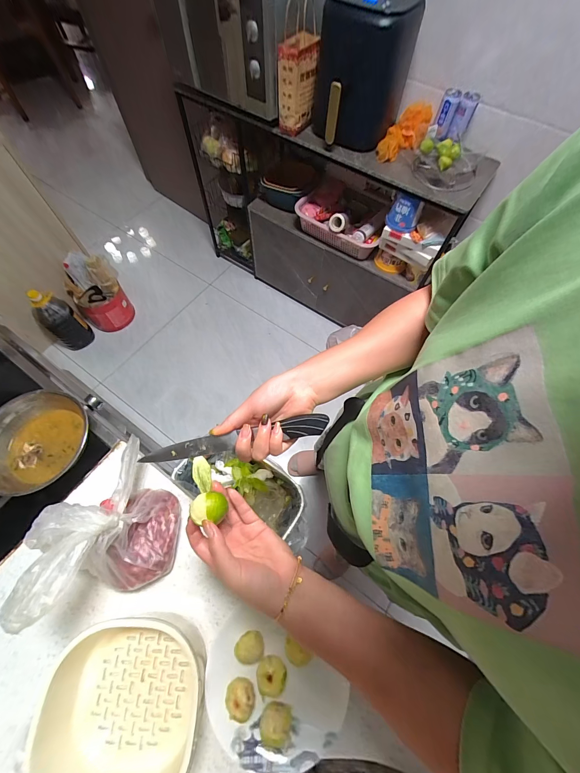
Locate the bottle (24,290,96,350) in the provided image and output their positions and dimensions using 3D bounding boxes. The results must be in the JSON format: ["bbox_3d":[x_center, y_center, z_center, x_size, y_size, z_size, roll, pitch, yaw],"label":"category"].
[{"bbox_3d":[-1.107,-0.313,1.409,0.124,0.351,0.160,36,70,14],"label":"bottle"}]

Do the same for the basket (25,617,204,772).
[{"bbox_3d":[-0.198,0.389,0.362,0.175,0.081,0.181,10,66,3],"label":"basket"}]

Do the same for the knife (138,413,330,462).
[{"bbox_3d":[-0.069,0.066,0.360,0.231,0.016,0.022,-12,66,6],"label":"knife"}]

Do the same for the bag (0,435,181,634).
[{"bbox_3d":[-0.254,0.191,0.412,0.152,0.157,0.179,-23,68,-11],"label":"bag"}]

